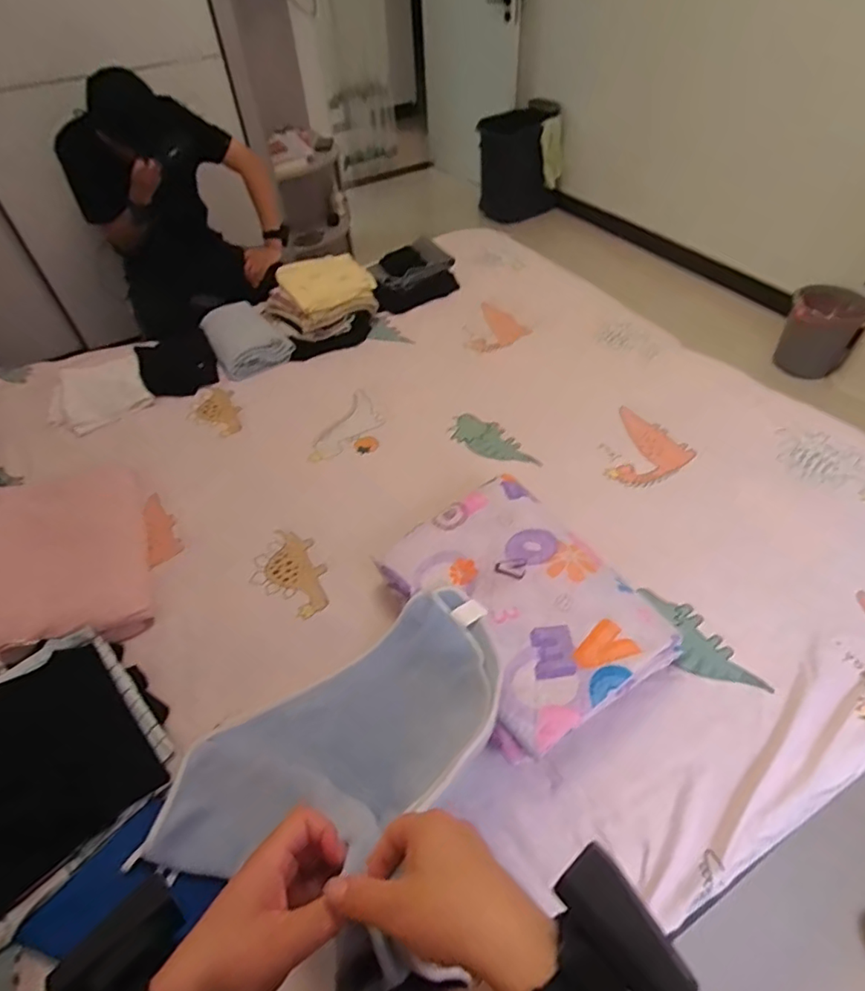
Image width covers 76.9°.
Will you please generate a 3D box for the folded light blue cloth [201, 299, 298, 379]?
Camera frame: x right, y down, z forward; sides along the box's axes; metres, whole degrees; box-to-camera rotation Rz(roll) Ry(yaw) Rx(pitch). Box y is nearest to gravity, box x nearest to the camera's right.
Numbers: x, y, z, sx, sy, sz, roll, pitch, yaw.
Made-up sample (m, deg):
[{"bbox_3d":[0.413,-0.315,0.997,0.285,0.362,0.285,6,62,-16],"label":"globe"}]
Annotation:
[{"bbox_3d":[-0.575,-0.492,1.664,0.208,0.116,0.315,-26,52,-18],"label":"folded light blue cloth"}]

